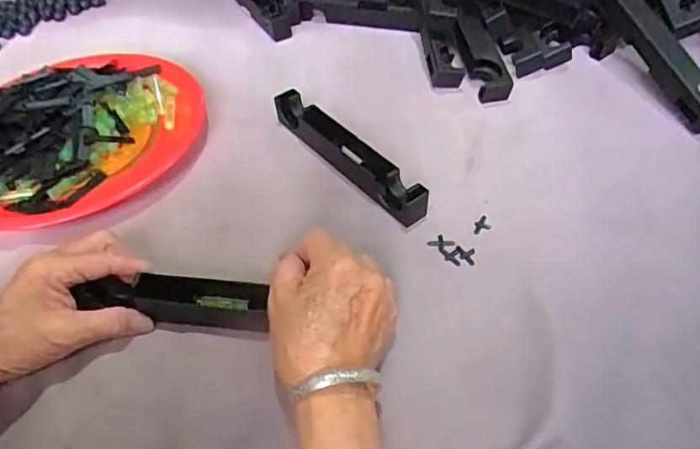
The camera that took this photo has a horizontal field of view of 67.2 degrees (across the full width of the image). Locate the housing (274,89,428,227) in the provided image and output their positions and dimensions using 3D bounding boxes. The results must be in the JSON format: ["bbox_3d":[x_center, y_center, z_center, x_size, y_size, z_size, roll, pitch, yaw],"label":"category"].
[{"bbox_3d":[-0.009,-0.071,0.483,0.030,0.027,0.203,-33,55,-21],"label":"housing"}]

